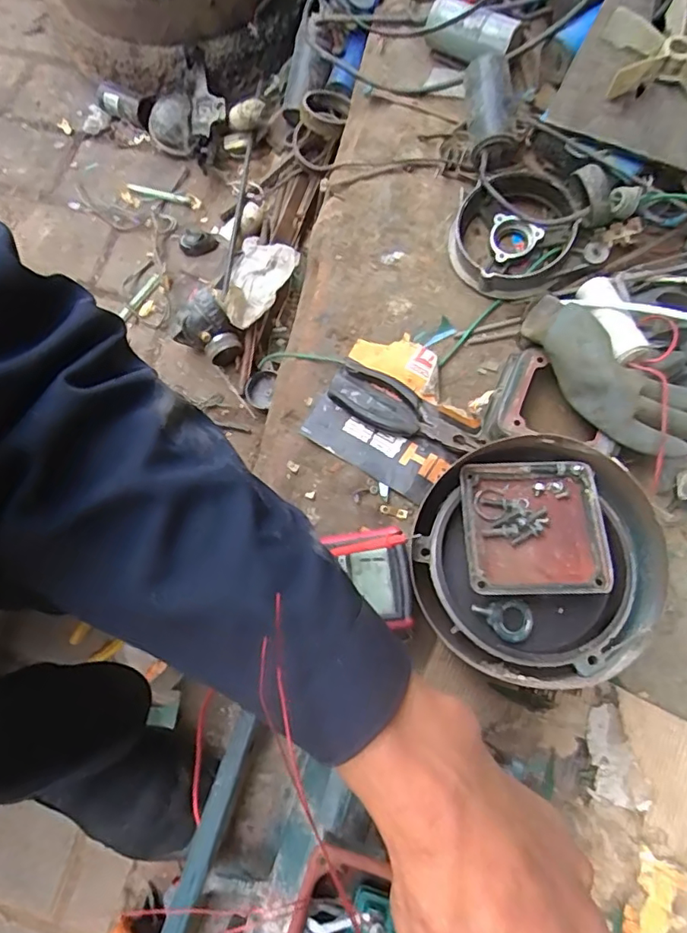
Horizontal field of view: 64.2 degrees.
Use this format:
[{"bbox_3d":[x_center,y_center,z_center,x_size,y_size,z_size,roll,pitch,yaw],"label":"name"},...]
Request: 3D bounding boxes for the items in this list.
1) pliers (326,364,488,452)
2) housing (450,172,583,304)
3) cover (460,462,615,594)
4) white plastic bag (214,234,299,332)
[{"bbox_3d":[0.061,-0.054,0.545,0.158,0.018,0.052,30,78,9],"label":"pliers"},{"bbox_3d":[0.173,-0.240,0.563,0.116,0.061,0.122,21,77,7],"label":"housing"},{"bbox_3d":[0.154,0.050,0.445,0.109,0.023,0.107,-1,75,2],"label":"cover"},{"bbox_3d":[-0.127,-0.252,0.741,0.094,0.056,0.135,28,78,9],"label":"white plastic bag"}]

